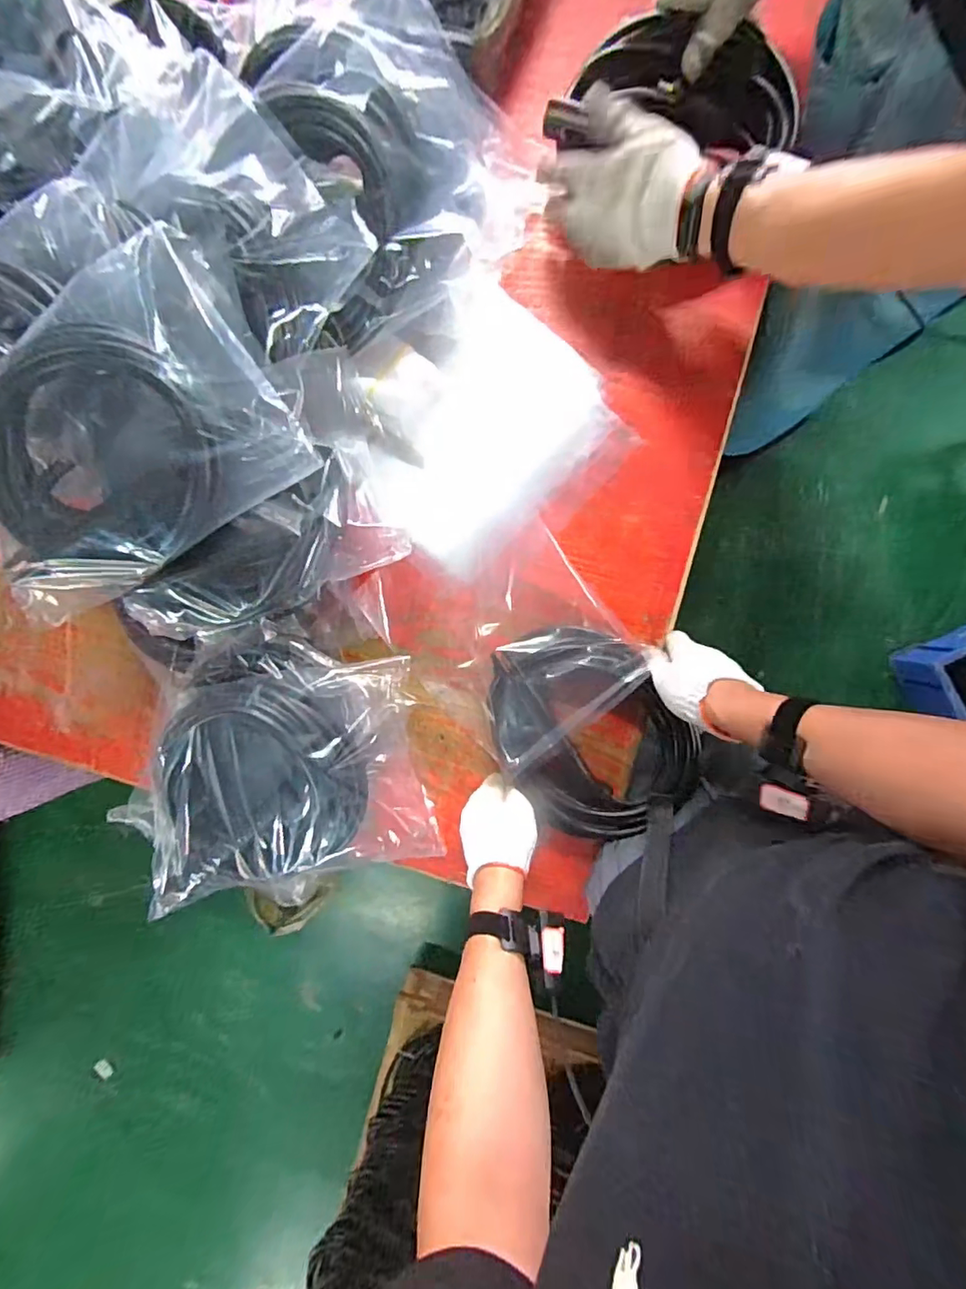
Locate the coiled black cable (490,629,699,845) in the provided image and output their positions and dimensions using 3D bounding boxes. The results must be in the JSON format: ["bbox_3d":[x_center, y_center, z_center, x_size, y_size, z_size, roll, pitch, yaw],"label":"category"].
[{"bbox_3d":[0.116,0.092,0.620,0.193,0.075,0.239,-31,90,9],"label":"coiled black cable"}]

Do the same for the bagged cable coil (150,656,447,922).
[{"bbox_3d":[-0.221,0.149,0.601,0.303,0.092,0.227,-10,93,-5],"label":"bagged cable coil"}]

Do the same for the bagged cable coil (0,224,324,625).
[{"bbox_3d":[-0.357,-0.207,0.535,0.328,0.075,0.250,-28,91,9],"label":"bagged cable coil"}]

